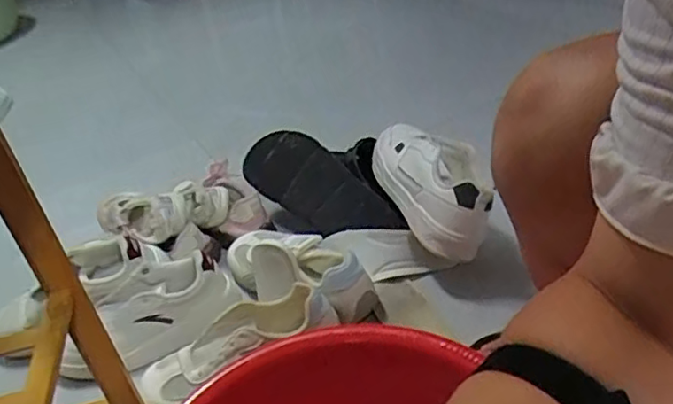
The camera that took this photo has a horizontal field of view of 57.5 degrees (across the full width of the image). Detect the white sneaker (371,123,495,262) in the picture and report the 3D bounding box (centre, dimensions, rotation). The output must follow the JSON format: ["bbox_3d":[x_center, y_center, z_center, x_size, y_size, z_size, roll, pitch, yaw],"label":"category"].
[{"bbox_3d":[0.136,-0.044,0.890,0.125,0.090,0.272,-20,40,-7],"label":"white sneaker"}]

